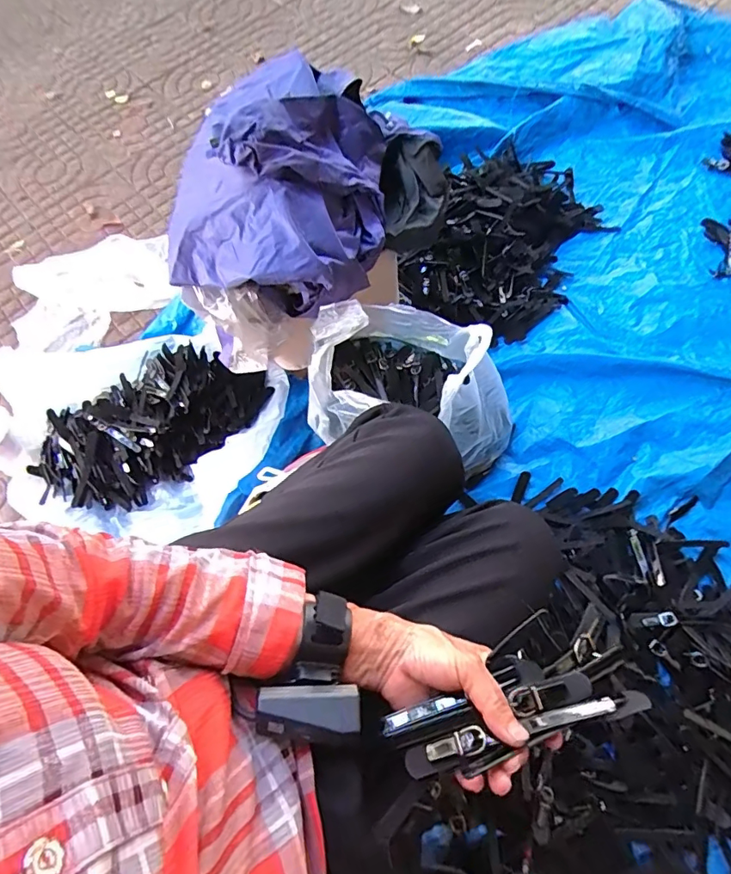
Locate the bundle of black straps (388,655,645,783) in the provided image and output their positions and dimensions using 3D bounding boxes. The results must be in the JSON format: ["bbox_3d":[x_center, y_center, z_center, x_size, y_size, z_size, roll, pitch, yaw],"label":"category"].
[{"bbox_3d":[0.102,0.188,0.343,0.178,0.026,0.055,-15,65,0],"label":"bundle of black straps"}]

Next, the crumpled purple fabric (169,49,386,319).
[{"bbox_3d":[-0.117,-0.356,0.673,0.282,0.167,0.345,0,67,3],"label":"crumpled purple fabric"}]

